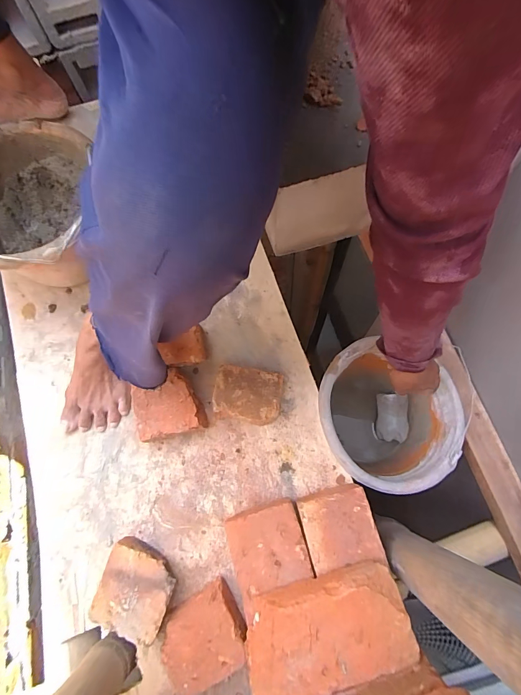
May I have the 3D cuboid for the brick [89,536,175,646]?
[{"bbox_3d":[-0.167,0.325,0.470,0.099,0.048,0.104,15,72,6],"label":"brick"}]

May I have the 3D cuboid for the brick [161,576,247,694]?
[{"bbox_3d":[-0.072,0.381,0.453,0.104,0.055,0.098,-33,74,-10],"label":"brick"}]

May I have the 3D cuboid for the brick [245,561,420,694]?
[{"bbox_3d":[0.077,0.334,0.414,0.187,0.051,0.102,-14,72,-4],"label":"brick"}]

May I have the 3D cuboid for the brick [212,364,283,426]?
[{"bbox_3d":[-0.019,0.077,0.542,0.098,0.057,0.079,7,72,3],"label":"brick"}]

